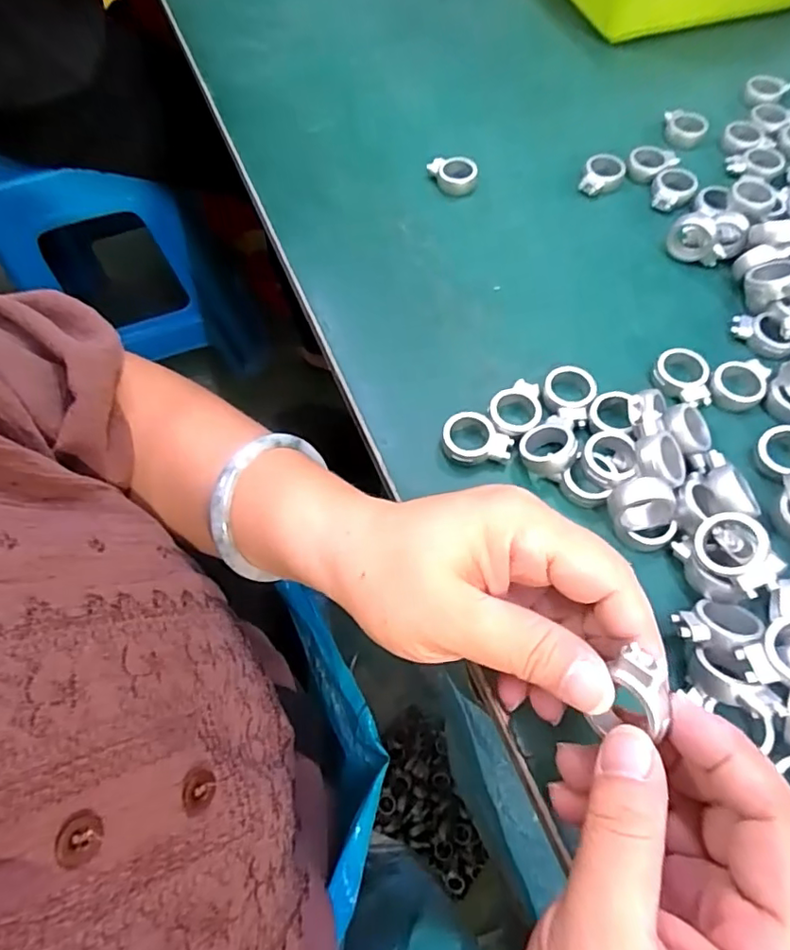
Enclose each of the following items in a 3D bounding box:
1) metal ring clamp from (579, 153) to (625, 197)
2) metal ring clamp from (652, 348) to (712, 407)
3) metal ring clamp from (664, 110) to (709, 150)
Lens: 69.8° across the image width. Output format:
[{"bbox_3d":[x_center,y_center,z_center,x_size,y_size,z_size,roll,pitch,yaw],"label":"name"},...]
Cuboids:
[{"bbox_3d":[0.136,-0.196,0.370,0.026,0.012,0.032,18,64,12],"label":"metal ring clamp"},{"bbox_3d":[0.147,-0.050,0.292,0.027,0.010,0.033,4,62,5],"label":"metal ring clamp"},{"bbox_3d":[0.200,-0.239,0.391,0.028,0.014,0.025,17,64,11],"label":"metal ring clamp"}]

